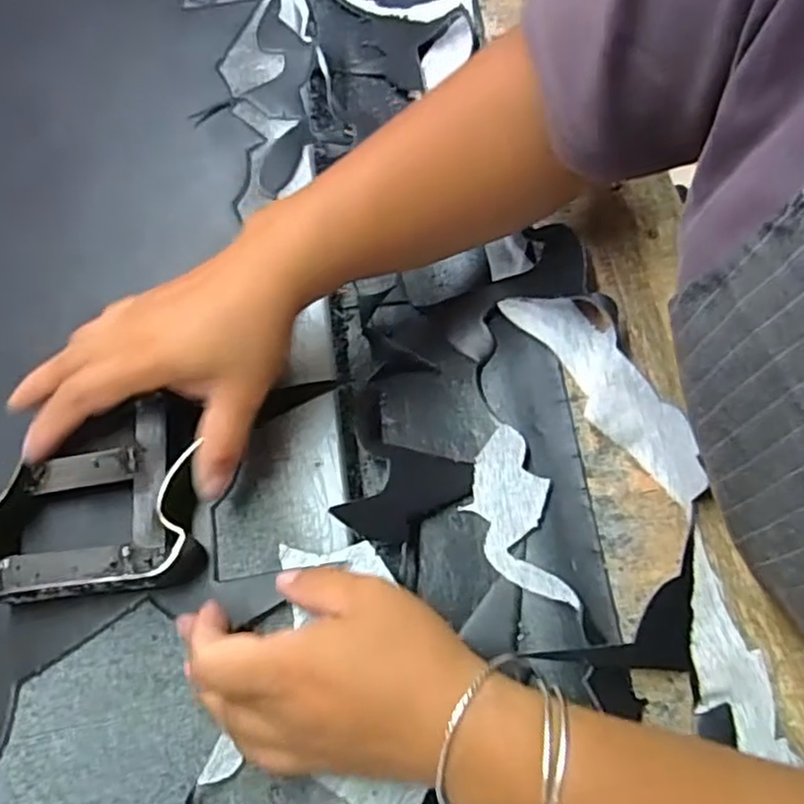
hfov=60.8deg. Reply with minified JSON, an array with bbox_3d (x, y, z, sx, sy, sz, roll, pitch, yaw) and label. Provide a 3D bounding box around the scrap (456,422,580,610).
[{"bbox_3d":[0.069,0.068,0.399,0.048,0.018,0.104,-26,68,-8],"label":"scrap"}]

